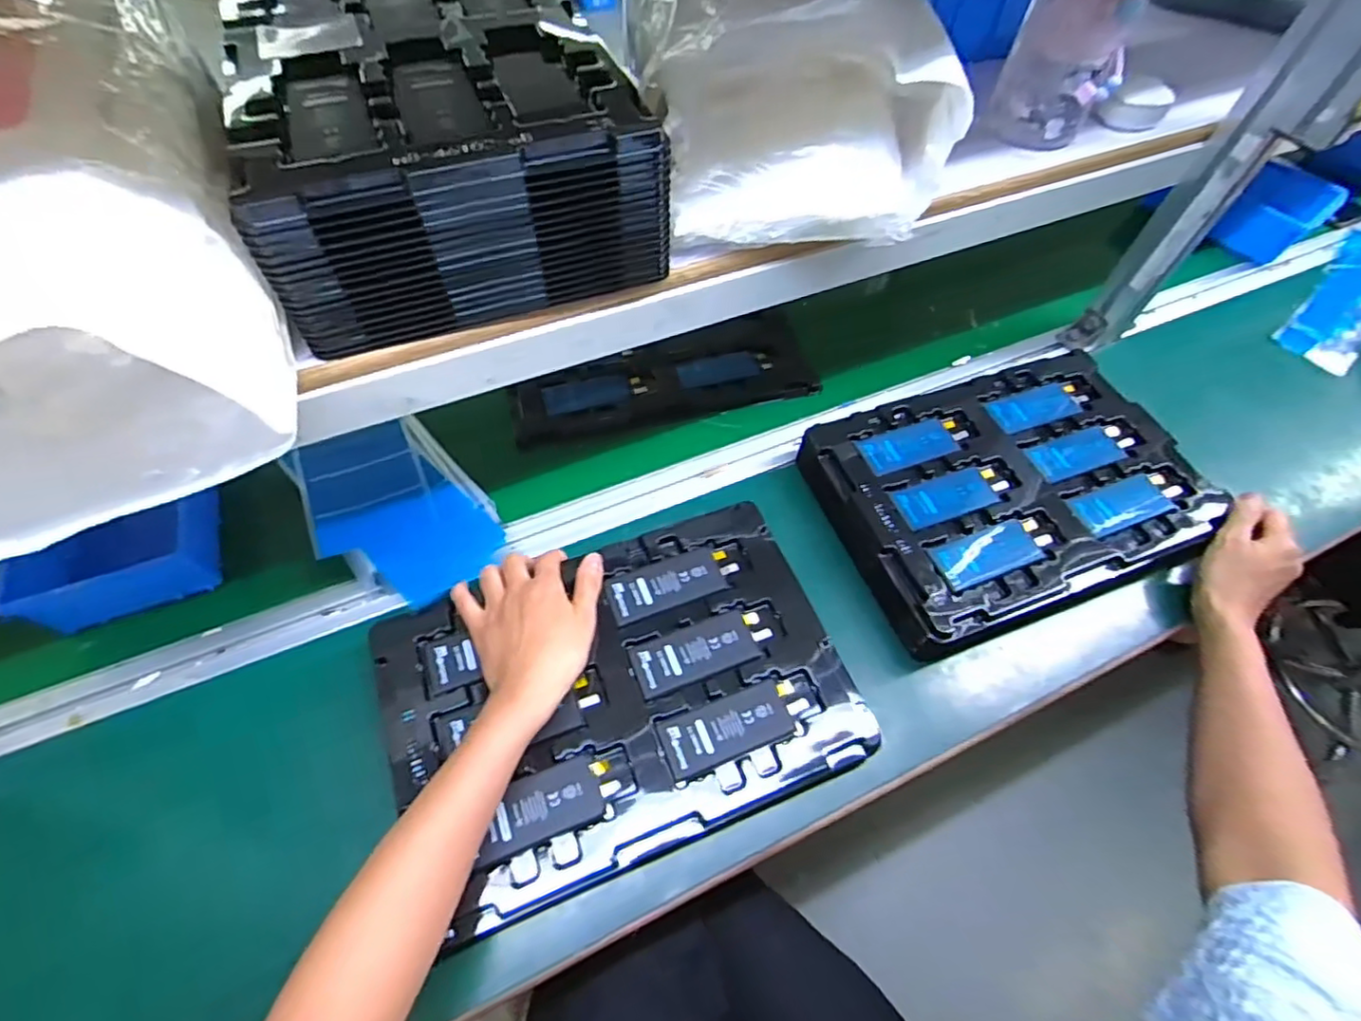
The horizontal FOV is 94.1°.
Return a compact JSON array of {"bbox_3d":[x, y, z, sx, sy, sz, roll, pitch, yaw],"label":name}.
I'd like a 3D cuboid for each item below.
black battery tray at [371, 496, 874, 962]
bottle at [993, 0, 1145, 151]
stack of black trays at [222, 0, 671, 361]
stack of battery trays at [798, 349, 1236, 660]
[{"bbox_3d":[-0.043,0.134,0.480,0.329,0.015,0.229,-18,60,-13],"label":"black battery tray"},{"bbox_3d":[0.304,-0.376,0.474,0.073,0.176,0.063,14,58,7],"label":"bottle"},{"bbox_3d":[-0.170,-0.270,0.446,0.228,0.103,0.298,-18,60,-13],"label":"stack of black trays"},{"bbox_3d":[0.307,-0.022,0.591,0.321,0.048,0.230,-17,59,-12],"label":"stack of battery trays"}]

